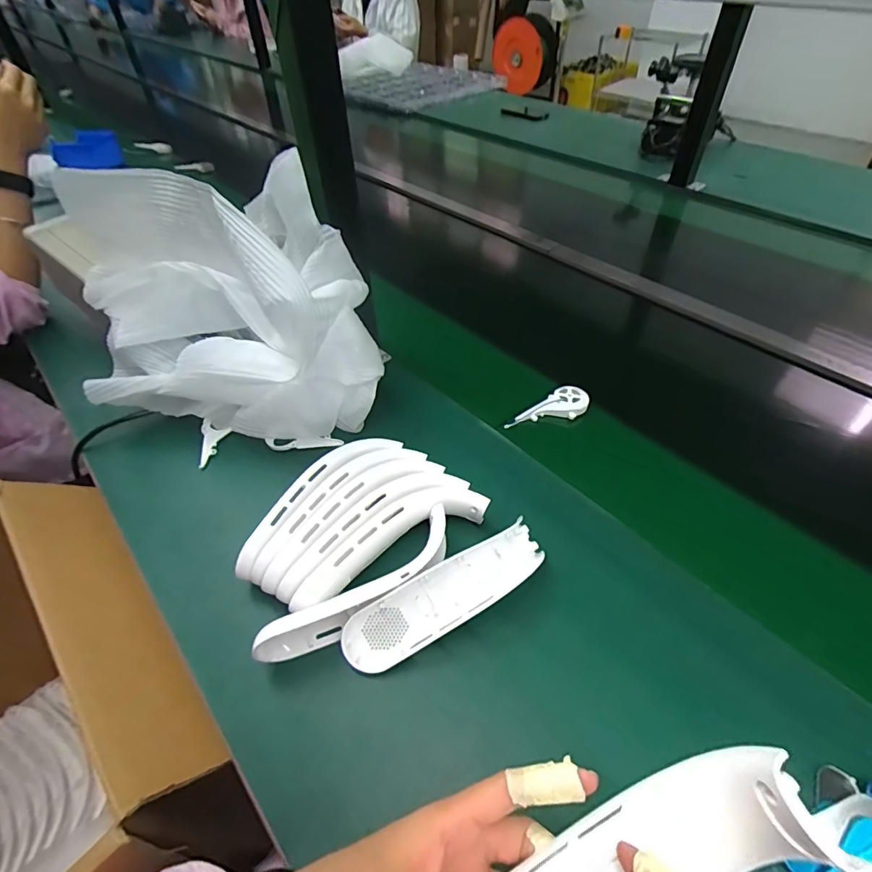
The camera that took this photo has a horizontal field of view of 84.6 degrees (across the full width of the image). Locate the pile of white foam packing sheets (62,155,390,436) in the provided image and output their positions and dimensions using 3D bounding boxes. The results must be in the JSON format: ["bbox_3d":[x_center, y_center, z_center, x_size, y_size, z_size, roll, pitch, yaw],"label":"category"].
[{"bbox_3d":[-0.254,-0.162,0.592,0.374,0.229,0.257,5,47,8],"label":"pile of white foam packing sheets"}]

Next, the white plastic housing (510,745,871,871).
[{"bbox_3d":[0.071,0.200,0.204,0.188,0.043,0.050,-41,52,4],"label":"white plastic housing"}]

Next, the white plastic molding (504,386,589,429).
[{"bbox_3d":[0.138,-0.032,0.607,0.121,0.018,0.039,-19,49,-15],"label":"white plastic molding"}]

